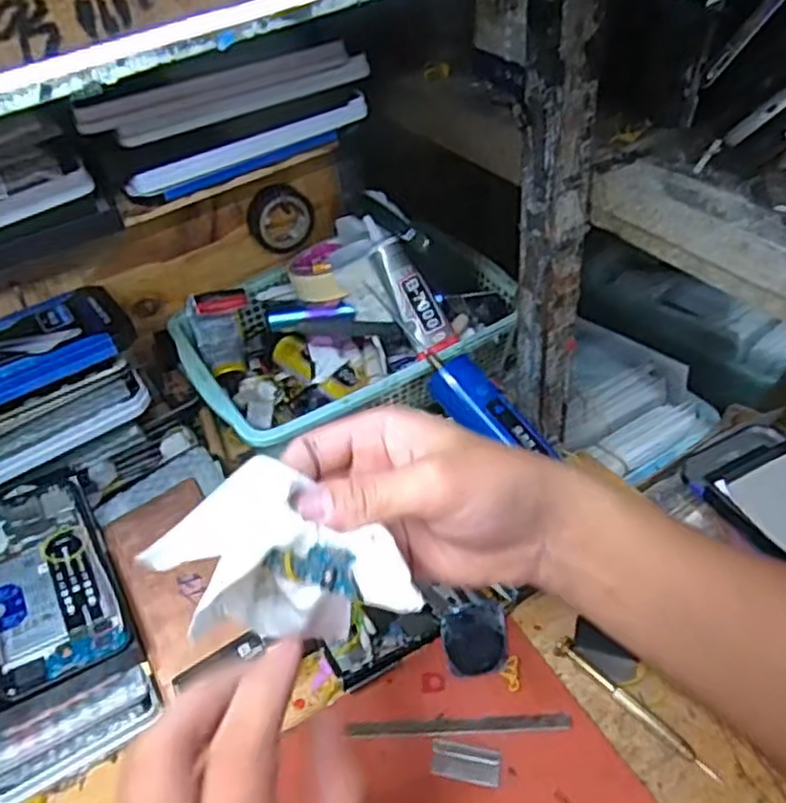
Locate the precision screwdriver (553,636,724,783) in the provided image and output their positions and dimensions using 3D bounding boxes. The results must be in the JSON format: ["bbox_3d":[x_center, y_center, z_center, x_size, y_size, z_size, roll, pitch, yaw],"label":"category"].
[{"bbox_3d":[0.140,0.176,0.421,0.010,0.005,0.108,-36,51,-27],"label":"precision screwdriver"}]

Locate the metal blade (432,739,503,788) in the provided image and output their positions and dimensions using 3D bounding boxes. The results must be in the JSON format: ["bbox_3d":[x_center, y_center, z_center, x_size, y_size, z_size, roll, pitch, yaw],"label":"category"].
[{"bbox_3d":[0.041,0.204,0.410,0.038,0.004,0.021,4,45,11],"label":"metal blade"}]

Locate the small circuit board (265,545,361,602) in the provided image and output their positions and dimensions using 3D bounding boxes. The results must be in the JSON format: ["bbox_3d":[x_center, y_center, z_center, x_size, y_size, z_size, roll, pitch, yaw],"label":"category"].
[{"bbox_3d":[-0.033,0.068,0.300,0.040,0.020,0.006,18,14,6],"label":"small circuit board"}]

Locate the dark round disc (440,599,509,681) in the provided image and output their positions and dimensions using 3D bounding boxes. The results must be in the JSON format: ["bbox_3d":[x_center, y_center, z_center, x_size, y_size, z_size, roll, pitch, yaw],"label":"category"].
[{"bbox_3d":[0.051,0.147,0.452,0.039,0.007,0.044,-8,44,-1],"label":"dark round disc"}]

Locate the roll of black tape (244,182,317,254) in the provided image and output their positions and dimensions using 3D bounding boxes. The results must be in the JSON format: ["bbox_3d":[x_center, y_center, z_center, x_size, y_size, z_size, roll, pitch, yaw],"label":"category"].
[{"bbox_3d":[-0.097,-0.158,0.629,0.053,0.054,0.023,-31,49,-23],"label":"roll of black tape"}]

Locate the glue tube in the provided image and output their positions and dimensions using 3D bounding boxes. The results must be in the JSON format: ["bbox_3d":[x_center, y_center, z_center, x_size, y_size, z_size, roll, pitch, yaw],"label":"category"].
[{"bbox_3d":[0.010,-0.095,0.590,0.039,0.017,0.120,-29,89,-21],"label":"glue tube"}]

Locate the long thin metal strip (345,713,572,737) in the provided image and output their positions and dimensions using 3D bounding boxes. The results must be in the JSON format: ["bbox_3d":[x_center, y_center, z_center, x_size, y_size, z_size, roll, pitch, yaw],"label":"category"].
[{"bbox_3d":[0.039,0.189,0.422,0.127,0.004,0.009,-5,44,3],"label":"long thin metal strip"}]

